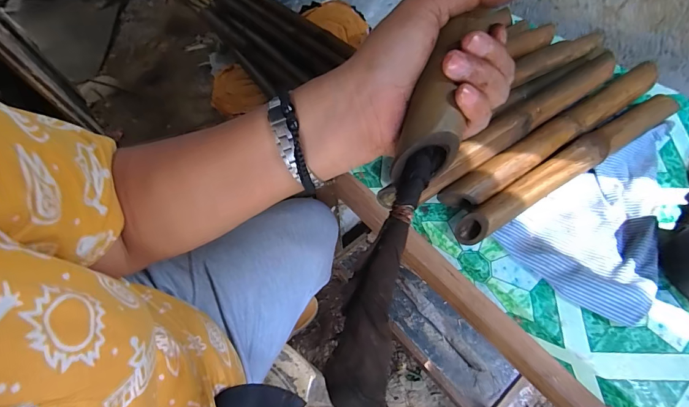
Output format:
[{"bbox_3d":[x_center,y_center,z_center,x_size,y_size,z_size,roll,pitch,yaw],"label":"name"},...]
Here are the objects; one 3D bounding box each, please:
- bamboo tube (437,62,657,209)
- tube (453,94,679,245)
[{"bbox_3d":[0.259,-0.087,0.429,0.357,0.028,0.035,-31,63,-15],"label":"bamboo tube"},{"bbox_3d":[0.269,-0.050,0.418,0.346,0.037,0.033,-29,63,-14],"label":"tube"}]

